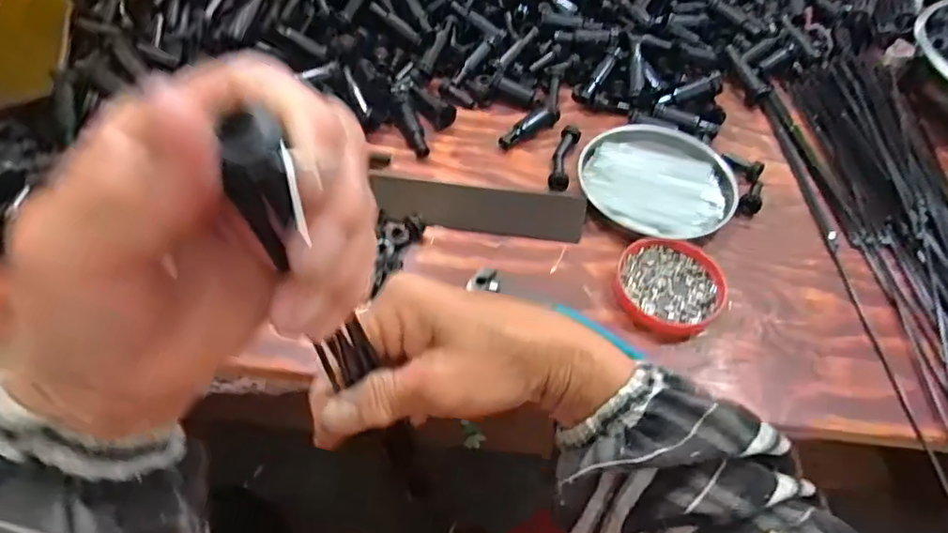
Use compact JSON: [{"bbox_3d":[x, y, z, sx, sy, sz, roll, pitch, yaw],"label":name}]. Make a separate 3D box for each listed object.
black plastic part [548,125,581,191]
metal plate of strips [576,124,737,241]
[{"bbox_3d":[0.083,-0.102,0.527,0.018,0.014,0.084,14,56,6],"label":"black plastic part"},{"bbox_3d":[0.162,-0.080,0.519,0.130,0.015,0.142,2,55,-2],"label":"metal plate of strips"}]

